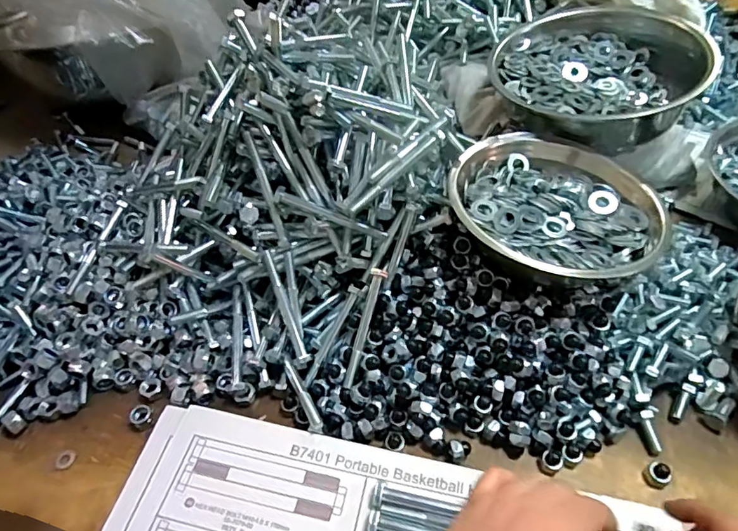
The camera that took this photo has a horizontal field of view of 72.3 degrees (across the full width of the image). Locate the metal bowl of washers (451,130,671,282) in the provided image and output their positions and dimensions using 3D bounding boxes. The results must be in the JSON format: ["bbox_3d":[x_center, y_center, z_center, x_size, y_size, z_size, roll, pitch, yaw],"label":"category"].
[{"bbox_3d":[0.164,-0.052,0.453,0.178,0.061,0.165,-1,48,1],"label":"metal bowl of washers"}]

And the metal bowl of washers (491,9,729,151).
[{"bbox_3d":[0.247,-0.222,0.561,0.210,0.081,0.191,-1,48,1],"label":"metal bowl of washers"}]

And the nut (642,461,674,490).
[{"bbox_3d":[0.217,0.157,0.379,0.014,0.016,0.017,-20,51,-15],"label":"nut"}]

